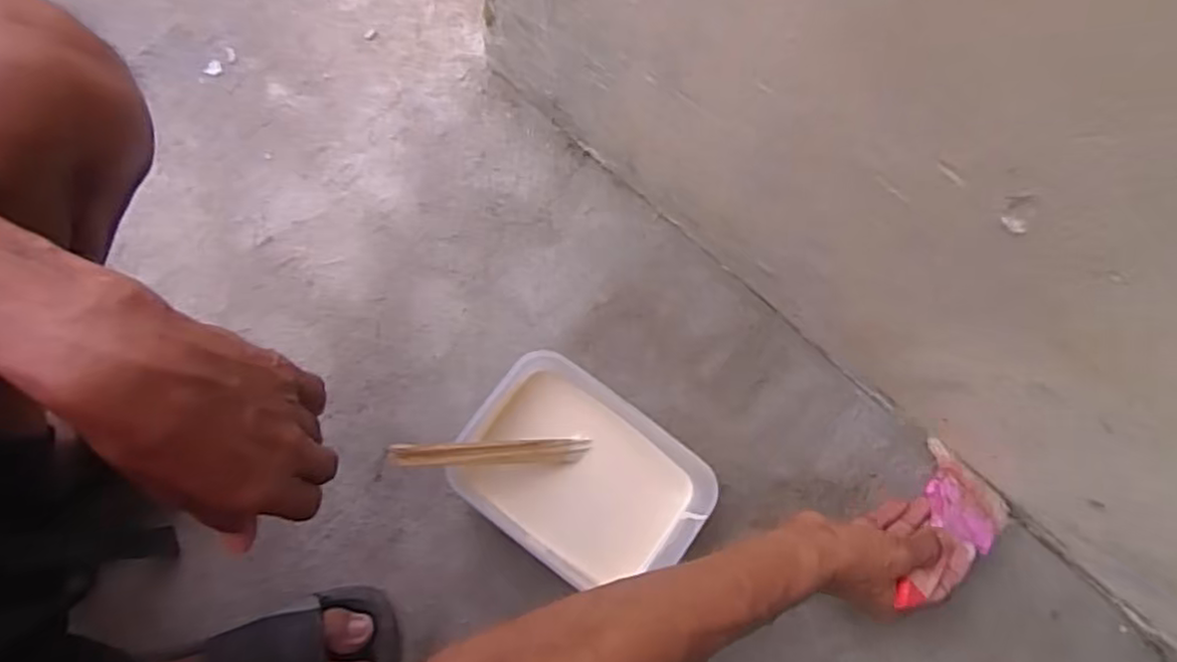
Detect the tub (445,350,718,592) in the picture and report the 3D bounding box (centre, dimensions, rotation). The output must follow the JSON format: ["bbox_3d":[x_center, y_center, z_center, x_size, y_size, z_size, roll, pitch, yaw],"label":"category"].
[{"bbox_3d":[-0.004,0.126,0.572,0.201,0.081,0.146,38,80,7],"label":"tub"}]

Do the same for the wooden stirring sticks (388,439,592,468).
[{"bbox_3d":[-0.073,0.099,0.538,0.174,0.009,0.020,5,72,-36],"label":"wooden stirring sticks"}]

